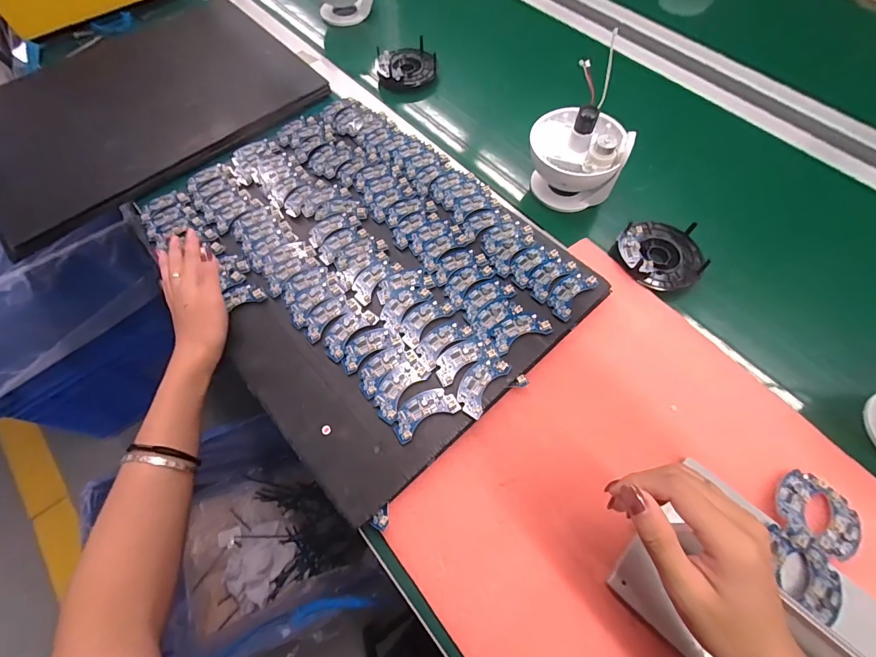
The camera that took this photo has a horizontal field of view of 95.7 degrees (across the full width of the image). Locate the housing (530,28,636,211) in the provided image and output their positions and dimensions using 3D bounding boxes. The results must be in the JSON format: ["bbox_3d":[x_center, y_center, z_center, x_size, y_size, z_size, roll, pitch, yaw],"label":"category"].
[{"bbox_3d":[0.178,-0.236,0.505,0.109,0.158,0.127,7,68,4],"label":"housing"}]

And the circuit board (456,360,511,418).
[{"bbox_3d":[0.042,0.053,0.389,0.033,0.005,0.062,33,72,14],"label":"circuit board"}]

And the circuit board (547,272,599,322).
[{"bbox_3d":[0.144,-0.038,0.435,0.033,0.012,0.063,38,73,16],"label":"circuit board"}]

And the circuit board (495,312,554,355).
[{"bbox_3d":[0.085,0.001,0.414,0.063,0.007,0.032,-26,69,-9],"label":"circuit board"}]

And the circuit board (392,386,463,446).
[{"bbox_3d":[-0.014,0.079,0.381,0.065,0.005,0.034,-31,70,-11],"label":"circuit board"}]

